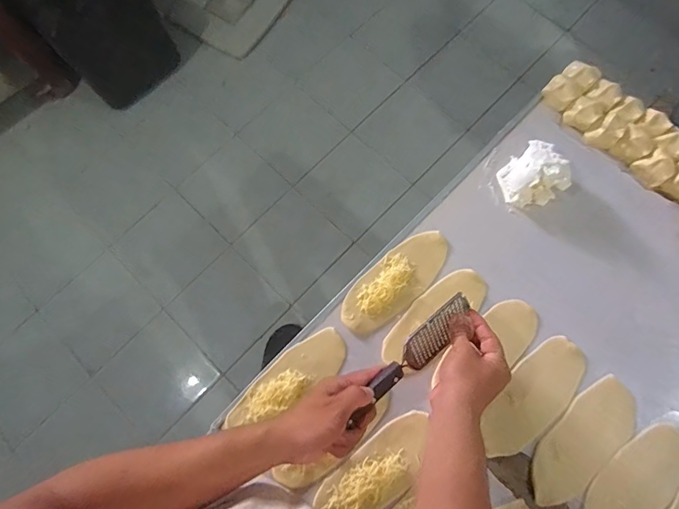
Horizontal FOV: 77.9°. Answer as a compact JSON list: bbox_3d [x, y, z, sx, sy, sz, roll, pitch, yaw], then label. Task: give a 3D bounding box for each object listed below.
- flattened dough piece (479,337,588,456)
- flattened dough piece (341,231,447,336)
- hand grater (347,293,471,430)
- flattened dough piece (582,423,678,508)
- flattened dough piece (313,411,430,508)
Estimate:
[{"bbox_3d":[0.254,0.188,0.550,0.072,0.011,0.176,42,81,10],"label":"flattened dough piece"},{"bbox_3d":[0.080,0.038,0.597,0.181,0.011,0.074,-42,79,-8],"label":"flattened dough piece"},{"bbox_3d":[0.089,0.125,0.506,0.203,0.031,0.039,-41,80,-20],"label":"hand grater"},{"bbox_3d":[0.365,0.288,0.519,0.180,0.010,0.075,-43,79,-8],"label":"flattened dough piece"},{"bbox_3d":[0.049,0.275,0.529,0.169,0.019,0.069,-39,78,-7],"label":"flattened dough piece"}]

